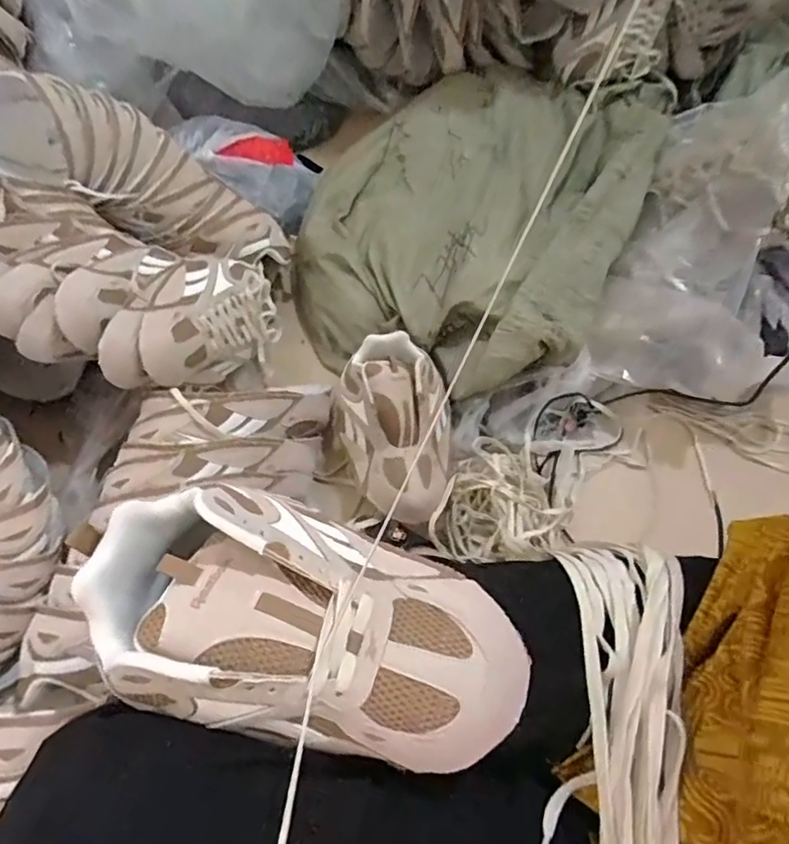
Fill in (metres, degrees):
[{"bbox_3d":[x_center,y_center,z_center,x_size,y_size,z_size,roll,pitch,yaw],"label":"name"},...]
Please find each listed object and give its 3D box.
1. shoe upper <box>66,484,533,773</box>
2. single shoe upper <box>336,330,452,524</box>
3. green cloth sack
[{"bbox_3d":[-0.051,0.107,0.307,0.249,0.062,0.122,16,65,5],"label":"shoe upper"},{"bbox_3d":[-0.010,-0.010,0.702,0.146,0.082,0.252,1,65,-2],"label":"single shoe upper"},{"bbox_3d":[0.136,-0.345,0.888,0.455,0.166,0.637,26,66,9],"label":"green cloth sack"}]

